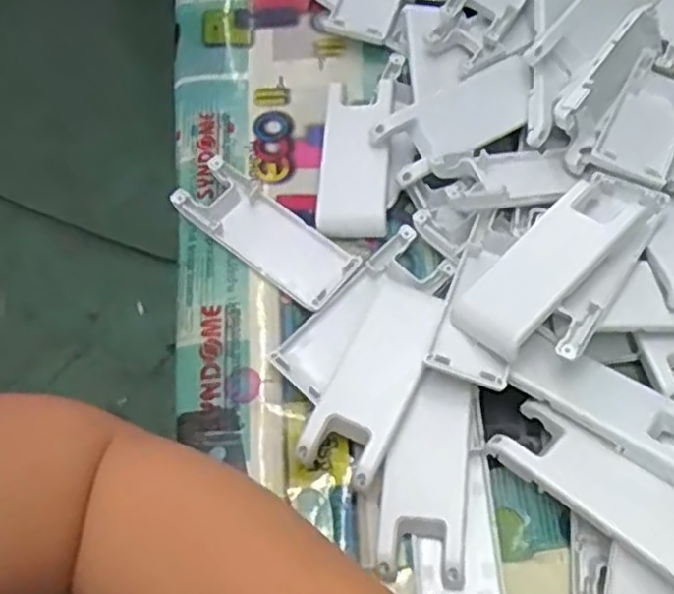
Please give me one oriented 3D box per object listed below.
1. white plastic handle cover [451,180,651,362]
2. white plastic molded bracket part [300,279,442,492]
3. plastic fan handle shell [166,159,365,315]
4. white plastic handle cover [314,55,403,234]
[{"bbox_3d":[0.100,-0.016,0.346,0.099,0.017,0.038,-42,71,-5],"label":"white plastic handle cover"},{"bbox_3d":[0.021,0.037,0.354,0.038,0.014,0.103,25,67,12],"label":"white plastic molded bracket part"},{"bbox_3d":[-0.039,-0.034,0.400,0.103,0.013,0.040,37,69,16],"label":"plastic fan handle shell"},{"bbox_3d":[0.013,-0.094,0.420,0.043,0.022,0.120,5,64,2],"label":"white plastic handle cover"}]

